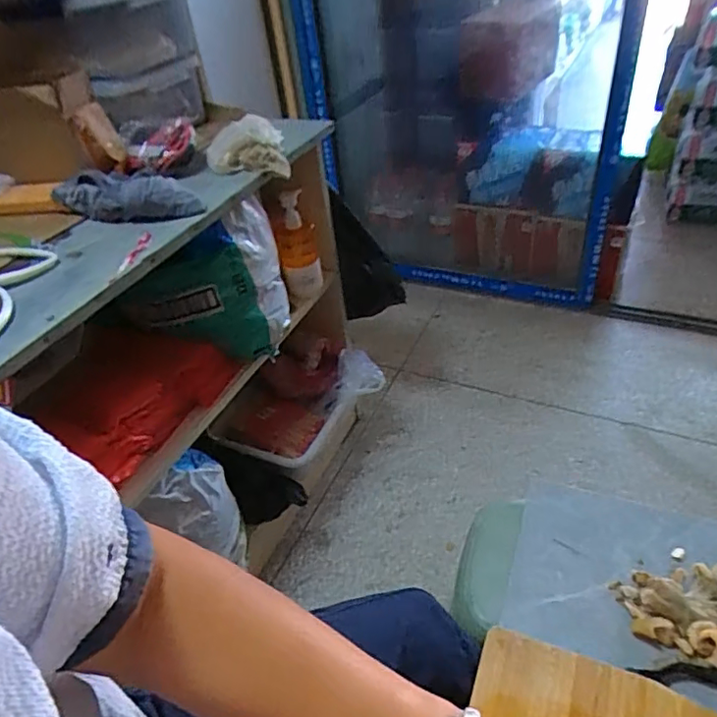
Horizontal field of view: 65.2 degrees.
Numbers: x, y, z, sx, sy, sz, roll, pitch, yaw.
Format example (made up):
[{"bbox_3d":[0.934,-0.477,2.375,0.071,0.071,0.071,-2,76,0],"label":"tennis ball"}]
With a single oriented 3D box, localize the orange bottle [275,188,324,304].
[{"bbox_3d":[-0.122,-0.223,1.111,0.079,0.213,0.065,-11,40,-4],"label":"orange bottle"}]

